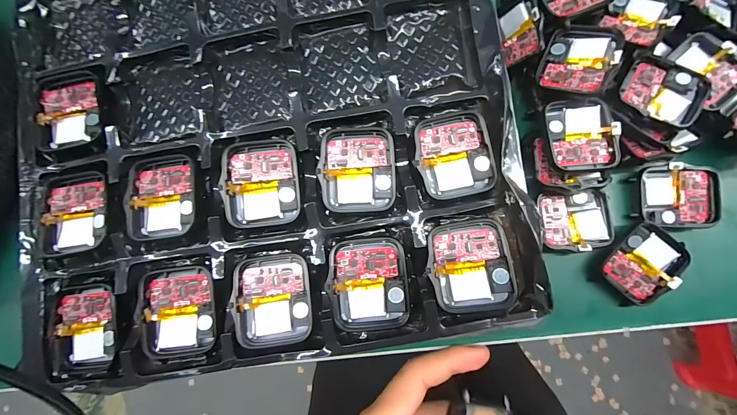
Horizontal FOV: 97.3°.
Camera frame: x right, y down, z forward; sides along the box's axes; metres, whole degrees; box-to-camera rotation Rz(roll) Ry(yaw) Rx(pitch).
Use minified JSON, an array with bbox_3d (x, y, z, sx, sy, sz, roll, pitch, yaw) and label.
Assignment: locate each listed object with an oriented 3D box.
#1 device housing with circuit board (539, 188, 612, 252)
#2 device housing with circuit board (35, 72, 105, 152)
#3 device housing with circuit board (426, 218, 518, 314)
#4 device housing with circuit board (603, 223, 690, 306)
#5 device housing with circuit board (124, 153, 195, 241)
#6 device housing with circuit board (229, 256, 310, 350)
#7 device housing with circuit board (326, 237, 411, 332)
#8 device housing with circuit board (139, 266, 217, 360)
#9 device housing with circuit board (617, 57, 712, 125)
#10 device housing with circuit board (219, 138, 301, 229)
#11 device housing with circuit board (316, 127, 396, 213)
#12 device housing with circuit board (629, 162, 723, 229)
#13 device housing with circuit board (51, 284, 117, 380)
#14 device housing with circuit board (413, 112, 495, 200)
[{"bbox_3d":[0.125,0.008,0.196,0.039,0.009,0.035,-6,81,2],"label":"device housing with circuit board"},{"bbox_3d":[-0.160,-0.054,0.178,0.037,0.011,0.046,-7,81,2],"label":"device housing with circuit board"},{"bbox_3d":[0.048,0.028,0.153,0.035,0.009,0.042,-9,81,2],"label":"device housing with circuit board"},{"bbox_3d":[0.161,0.033,0.190,0.036,0.011,0.040,39,85,8],"label":"device housing with circuit board"},{"bbox_3d":[-0.106,-0.006,0.166,0.036,0.008,0.044,-6,81,2],"label":"device housing with circuit board"},{"bbox_3d":[-0.047,0.045,0.159,0.036,0.007,0.043,-5,81,2],"label":"device housing with circuit board"},{"bbox_3d":[0.000,0.037,0.156,0.037,0.007,0.043,-5,81,2],"label":"device housing with circuit board"},{"bbox_3d":[-0.093,0.052,0.162,0.035,0.007,0.043,-6,81,2],"label":"device housing with circuit board"},{"bbox_3d":[0.169,-0.066,0.186,0.043,0.008,0.038,25,83,7],"label":"device housing with circuit board"},{"bbox_3d":[-0.053,-0.013,0.162,0.036,0.008,0.044,-7,81,2],"label":"device housing with circuit board"},{"bbox_3d":[-0.005,-0.019,0.163,0.037,0.006,0.042,-2,81,3],"label":"device housing with circuit board"},{"bbox_3d":[0.184,-0.007,0.194,0.043,0.011,0.037,0,81,3],"label":"device housing with circuit board"},{"bbox_3d":[-0.142,0.062,0.163,0.034,0.008,0.044,-3,81,3],"label":"device housing with circuit board"},{"bbox_3d":[0.043,-0.027,0.164,0.037,0.006,0.042,-13,81,1],"label":"device housing with circuit board"}]

